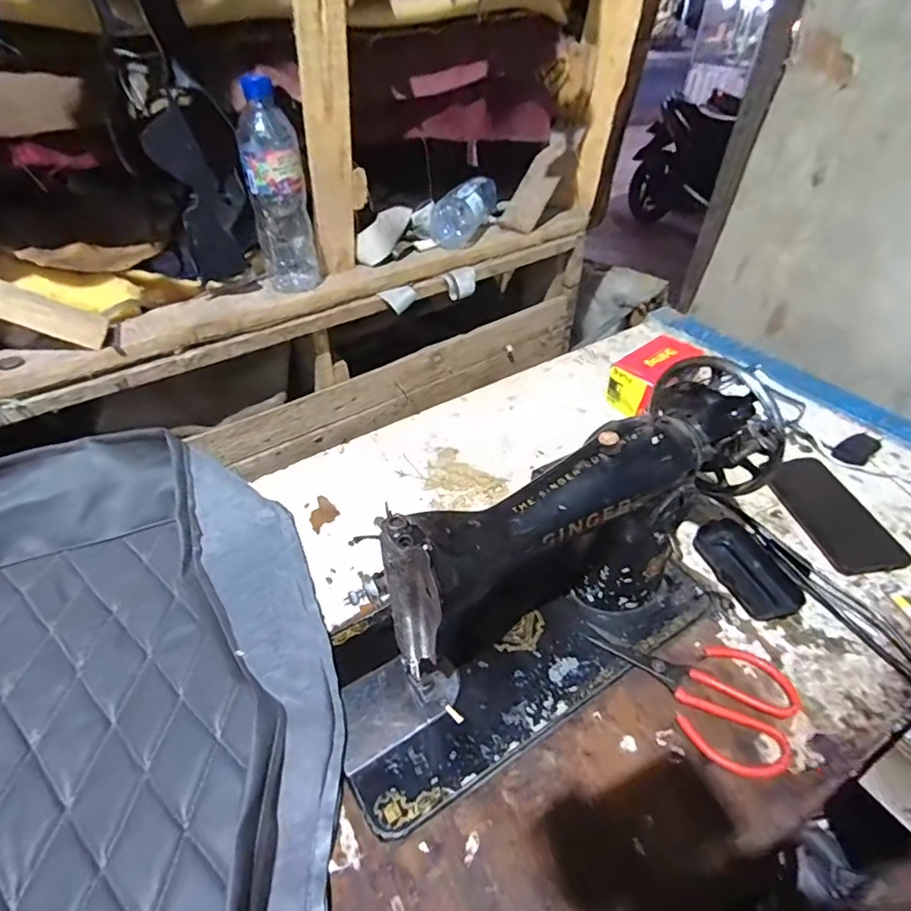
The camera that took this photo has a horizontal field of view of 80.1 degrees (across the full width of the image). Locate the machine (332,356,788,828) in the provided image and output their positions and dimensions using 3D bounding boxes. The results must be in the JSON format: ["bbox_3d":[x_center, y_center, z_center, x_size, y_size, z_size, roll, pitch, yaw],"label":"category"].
[{"bbox_3d":[0.081,0.090,0.456,0.403,0.199,0.168,-21,47,-24],"label":"machine"}]

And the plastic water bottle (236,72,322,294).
[{"bbox_3d":[-0.212,-0.312,0.652,0.068,0.231,0.056,-9,43,-13],"label":"plastic water bottle"}]

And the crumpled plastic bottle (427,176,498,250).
[{"bbox_3d":[0.017,-0.406,0.885,0.076,0.073,0.207,11,42,9],"label":"crumpled plastic bottle"}]

